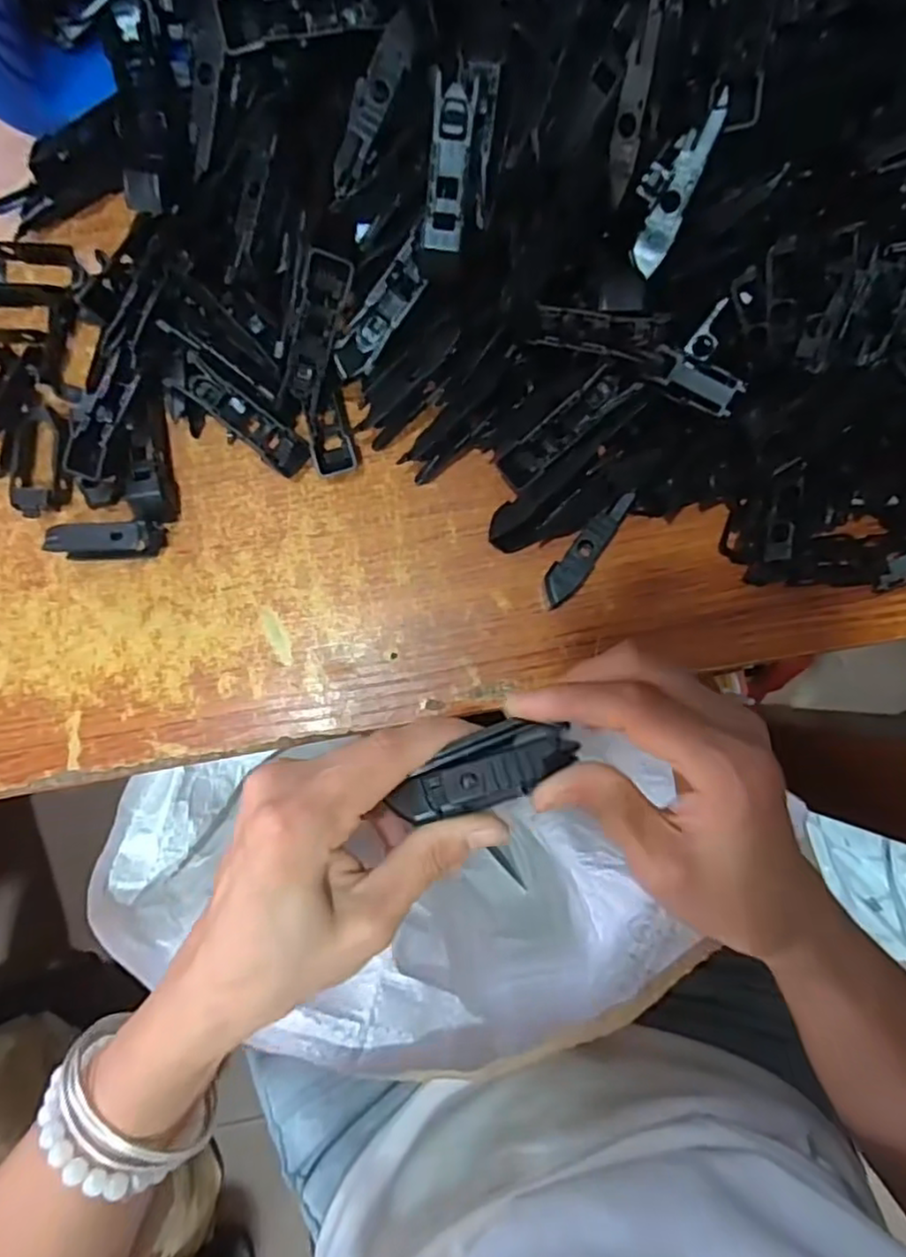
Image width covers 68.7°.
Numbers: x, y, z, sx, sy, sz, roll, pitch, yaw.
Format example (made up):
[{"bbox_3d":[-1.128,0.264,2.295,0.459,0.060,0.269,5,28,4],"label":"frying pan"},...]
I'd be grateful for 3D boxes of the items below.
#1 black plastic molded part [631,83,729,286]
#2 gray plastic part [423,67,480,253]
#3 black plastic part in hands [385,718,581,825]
[{"bbox_3d":[0.084,-0.171,0.256,0.019,0.007,0.062,23,110,1],"label":"black plastic molded part"},{"bbox_3d":[-0.001,-0.175,0.251,0.016,0.005,0.056,6,109,0],"label":"gray plastic part"},{"bbox_3d":[0.010,0.048,0.222,0.062,0.008,0.024,-22,87,0],"label":"black plastic part in hands"}]

